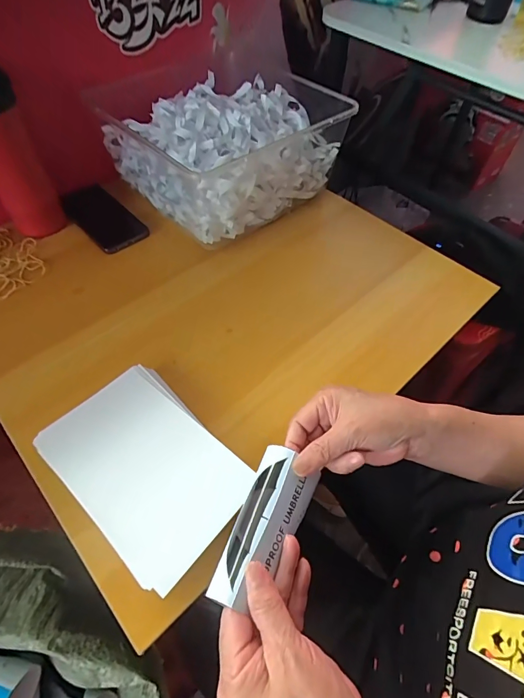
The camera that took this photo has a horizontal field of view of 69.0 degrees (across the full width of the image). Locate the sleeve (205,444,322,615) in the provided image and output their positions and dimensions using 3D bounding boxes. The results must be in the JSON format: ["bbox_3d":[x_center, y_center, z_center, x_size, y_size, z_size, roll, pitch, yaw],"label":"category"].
[{"bbox_3d":[0.002,0.131,0.289,0.048,0.017,0.115,26,55,12],"label":"sleeve"}]

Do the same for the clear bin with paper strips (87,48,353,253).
[{"bbox_3d":[-0.059,-0.318,0.596,0.305,0.139,0.284,-34,61,-25],"label":"clear bin with paper strips"}]

